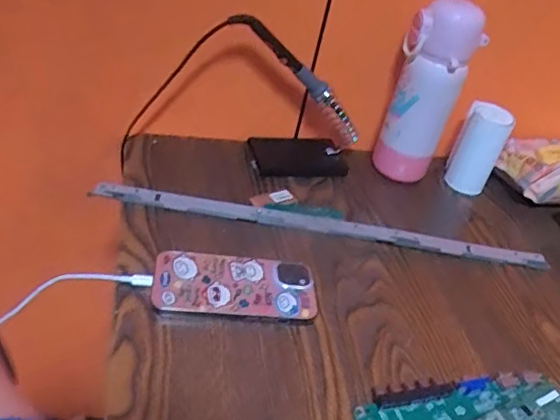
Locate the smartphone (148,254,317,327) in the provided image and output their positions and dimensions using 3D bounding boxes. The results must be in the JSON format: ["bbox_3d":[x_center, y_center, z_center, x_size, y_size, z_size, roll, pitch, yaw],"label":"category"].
[{"bbox_3d":[-0.040,0.069,0.507,0.145,0.006,0.071,4,47,-12],"label":"smartphone"}]

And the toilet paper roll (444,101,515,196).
[{"bbox_3d":[0.245,-0.078,0.697,0.055,0.112,0.048,25,30,15],"label":"toilet paper roll"}]

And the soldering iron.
[{"bbox_3d":[0.029,-0.138,0.621,0.033,0.223,0.035,-43,45,8],"label":"soldering iron"}]

